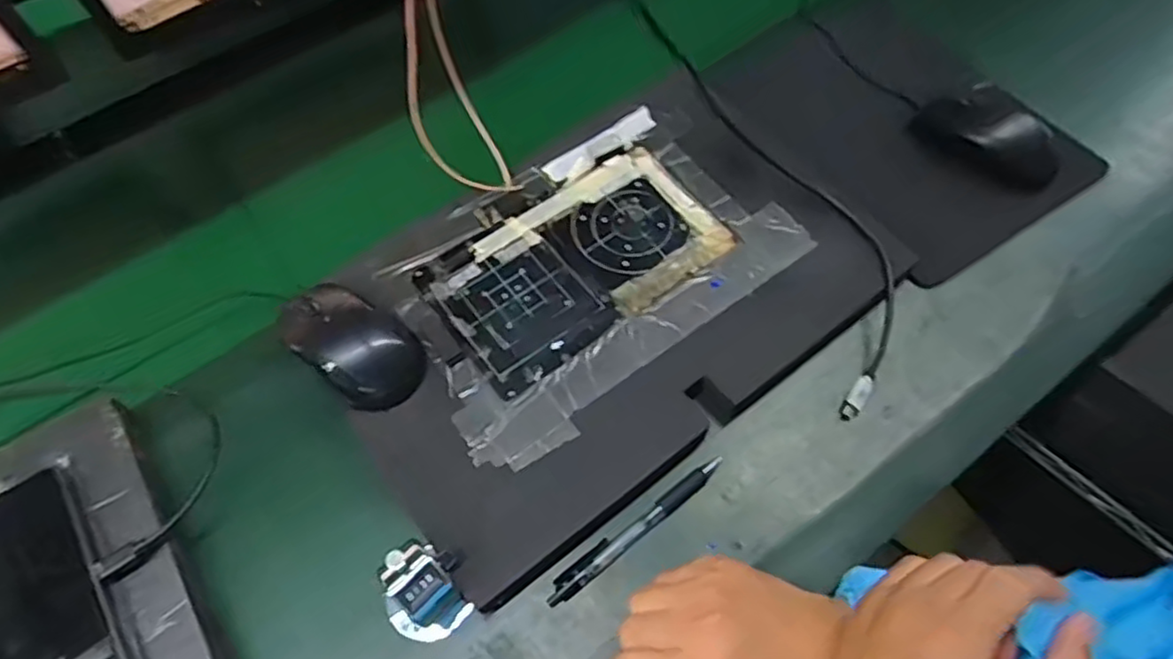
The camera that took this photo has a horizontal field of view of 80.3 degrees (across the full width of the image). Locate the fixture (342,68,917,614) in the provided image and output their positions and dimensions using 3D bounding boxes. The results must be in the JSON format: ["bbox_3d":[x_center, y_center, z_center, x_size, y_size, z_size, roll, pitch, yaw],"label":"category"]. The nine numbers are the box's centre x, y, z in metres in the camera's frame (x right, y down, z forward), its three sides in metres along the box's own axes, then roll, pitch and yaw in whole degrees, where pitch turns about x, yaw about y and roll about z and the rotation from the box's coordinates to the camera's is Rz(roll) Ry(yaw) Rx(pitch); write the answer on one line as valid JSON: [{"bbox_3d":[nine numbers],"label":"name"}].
[{"bbox_3d":[0.015,-0.029,0.509,0.383,0.032,0.250,-34,64,-16],"label":"fixture"}]

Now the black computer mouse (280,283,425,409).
[{"bbox_3d":[-0.160,0.008,0.477,0.103,0.035,0.061,36,68,21],"label":"black computer mouse"}]

